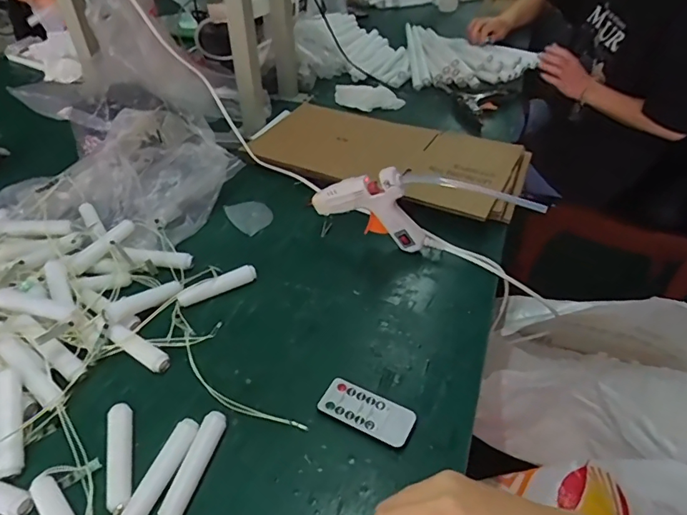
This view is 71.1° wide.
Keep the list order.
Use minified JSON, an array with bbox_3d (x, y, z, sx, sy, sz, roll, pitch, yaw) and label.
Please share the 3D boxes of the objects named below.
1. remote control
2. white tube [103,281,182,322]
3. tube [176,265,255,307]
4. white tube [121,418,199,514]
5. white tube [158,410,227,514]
[{"bbox_3d":[0.021,0.137,0.429,0.083,0.006,0.038,20,46,22],"label":"remote control"},{"bbox_3d":[-0.212,0.046,0.513,0.015,0.017,0.085,28,33,29],"label":"white tube"},{"bbox_3d":[-0.143,0.032,0.548,0.089,0.017,0.015,-23,46,-23],"label":"tube"},{"bbox_3d":[-0.146,0.172,0.385,0.020,0.012,0.088,13,43,15],"label":"white tube"},{"bbox_3d":[-0.121,0.169,0.390,0.020,0.018,0.088,10,43,13],"label":"white tube"}]

